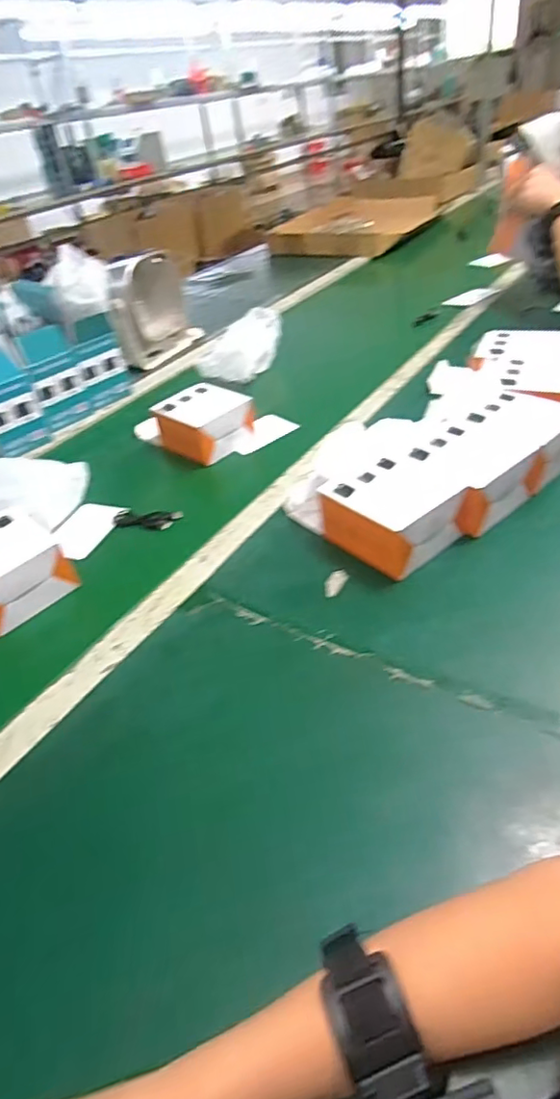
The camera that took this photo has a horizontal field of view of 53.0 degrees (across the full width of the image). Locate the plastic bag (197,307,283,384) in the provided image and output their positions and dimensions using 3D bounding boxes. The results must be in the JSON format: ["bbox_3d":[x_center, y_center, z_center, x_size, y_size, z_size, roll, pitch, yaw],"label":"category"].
[{"bbox_3d":[-0.058,-0.369,1.011,0.084,0.061,0.176,20,61,28],"label":"plastic bag"}]

